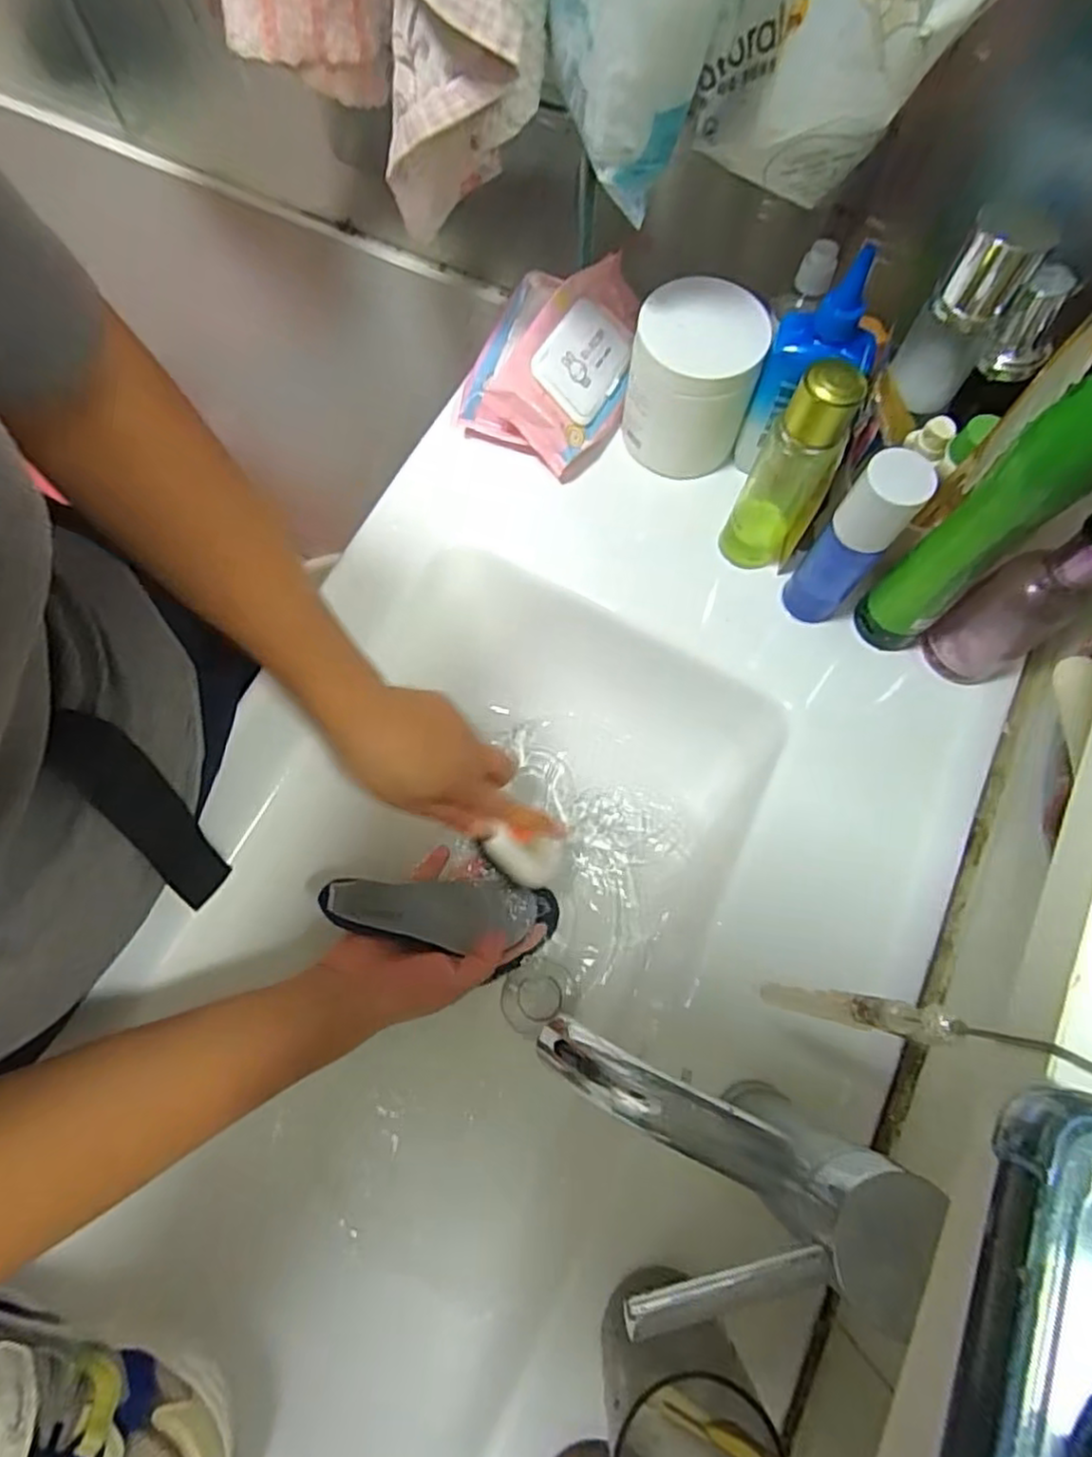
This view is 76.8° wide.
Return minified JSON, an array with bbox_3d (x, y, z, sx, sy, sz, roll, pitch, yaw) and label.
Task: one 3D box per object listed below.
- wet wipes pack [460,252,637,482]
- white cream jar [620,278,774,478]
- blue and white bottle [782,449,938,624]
[{"bbox_3d":[0.005,-0.291,0.543,0.124,0.060,0.164,18,73,5],"label":"wet wipes pack"},{"bbox_3d":[0.107,-0.252,0.509,0.087,0.100,0.089,0,72,0],"label":"white cream jar"},{"bbox_3d":[0.195,-0.117,0.441,0.038,0.137,0.033,40,76,11],"label":"blue and white bottle"}]

